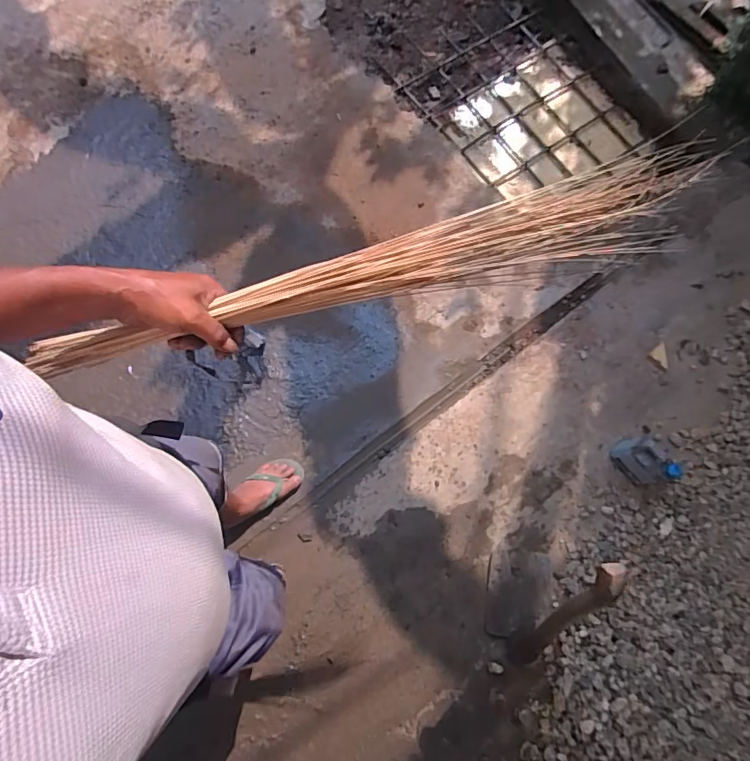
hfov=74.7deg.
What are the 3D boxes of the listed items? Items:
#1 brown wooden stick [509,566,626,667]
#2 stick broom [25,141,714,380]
[{"bbox_3d":[0.370,0.496,0.991,0.060,0.656,0.052,-1,52,-1],"label":"brown wooden stick"},{"bbox_3d":[-0.024,-0.105,0.519,0.687,0.055,0.078,-14,76,3],"label":"stick broom"}]

